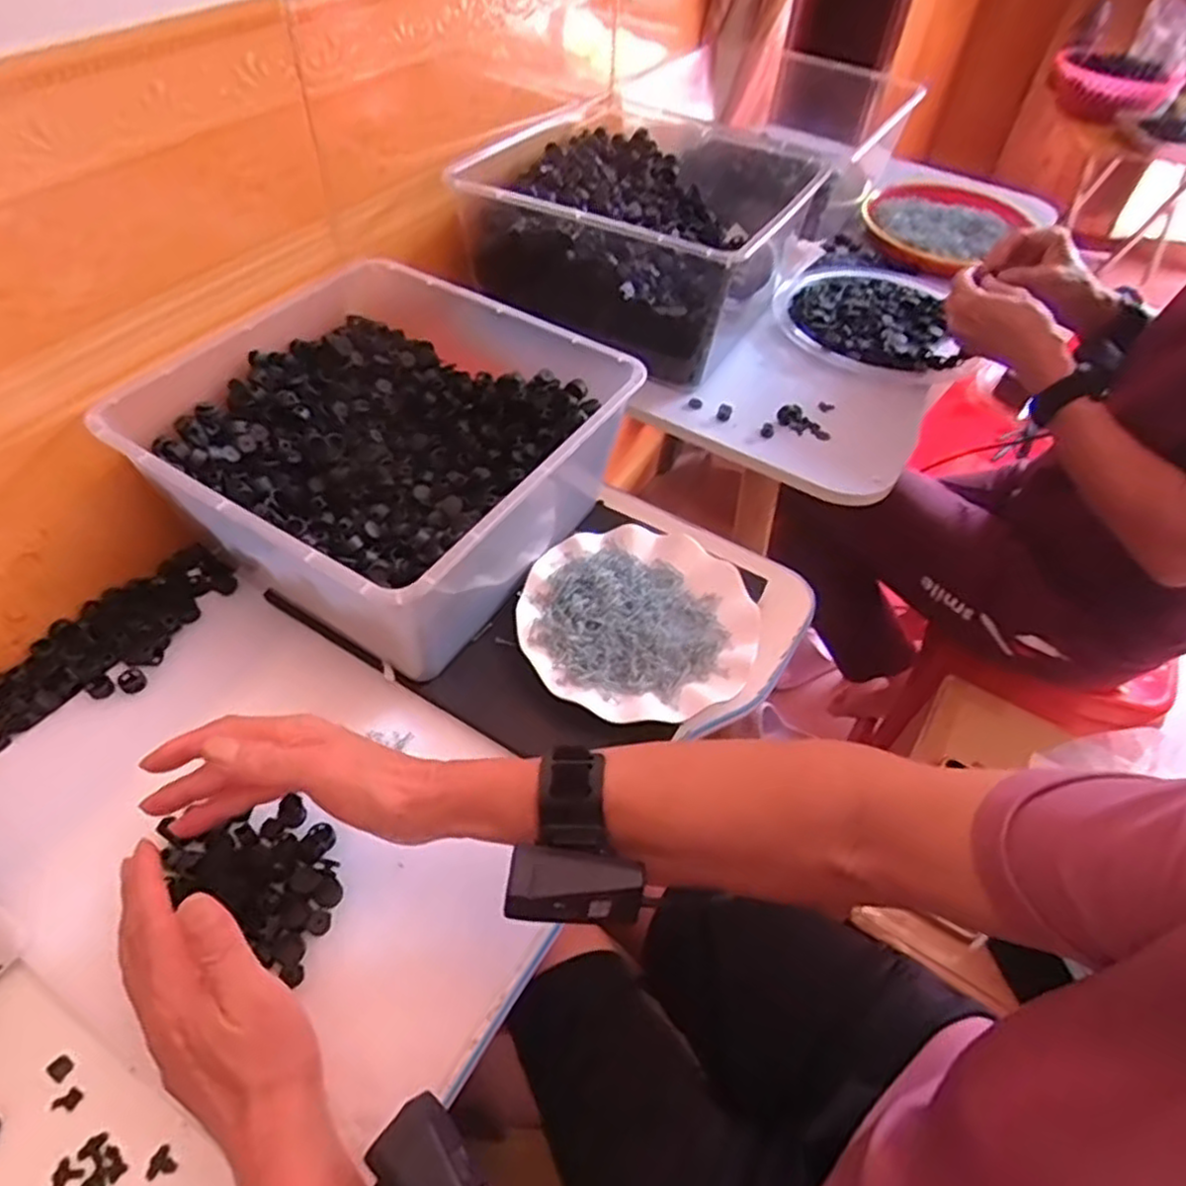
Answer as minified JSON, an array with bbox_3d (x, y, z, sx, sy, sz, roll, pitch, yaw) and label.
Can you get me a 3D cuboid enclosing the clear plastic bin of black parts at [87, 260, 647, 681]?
[{"bbox_3d":[-0.160,-0.103,0.603,0.295,0.153,0.300,26,54,16],"label":"clear plastic bin of black parts"}]

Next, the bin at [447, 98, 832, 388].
[{"bbox_3d":[0.076,-0.428,0.809,0.284,0.141,0.437,25,53,15],"label":"bin"}]

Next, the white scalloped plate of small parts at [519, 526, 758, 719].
[{"bbox_3d":[0.038,0.026,0.583,0.181,0.037,0.175,2,51,-2],"label":"white scalloped plate of small parts"}]

